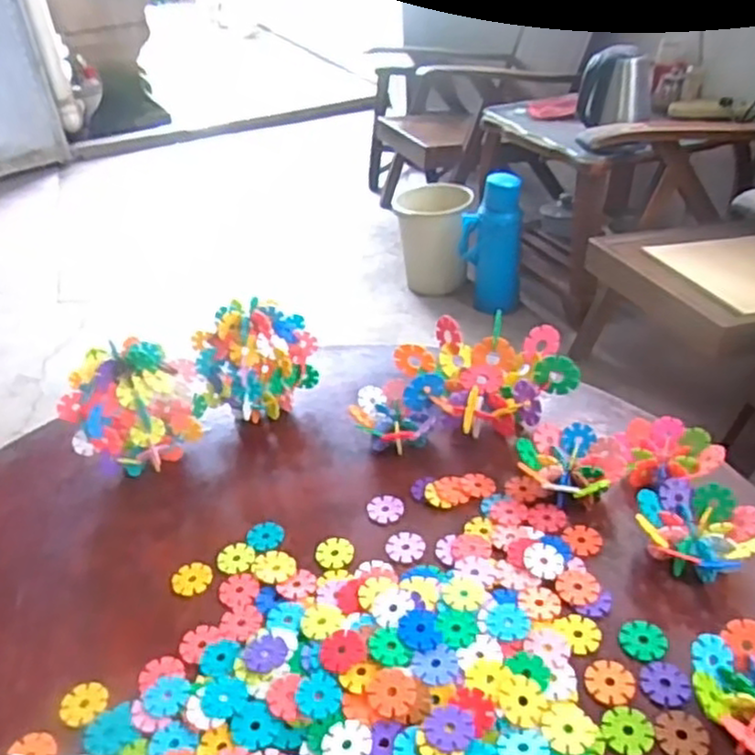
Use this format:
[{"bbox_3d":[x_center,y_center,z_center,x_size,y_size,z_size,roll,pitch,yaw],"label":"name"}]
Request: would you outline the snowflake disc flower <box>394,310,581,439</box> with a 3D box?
[{"bbox_3d":[0.106,0.011,0.718,0.159,0.080,0.143,-7,35,-3],"label":"snowflake disc flower"}]

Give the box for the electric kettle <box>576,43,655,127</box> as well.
[{"bbox_3d":[0.507,-0.610,1.533,0.147,0.164,0.115,8,37,19],"label":"electric kettle"}]

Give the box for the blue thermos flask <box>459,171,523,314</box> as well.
[{"bbox_3d":[0.291,-0.338,1.845,0.149,0.358,0.110,-1,35,7],"label":"blue thermos flask"}]

